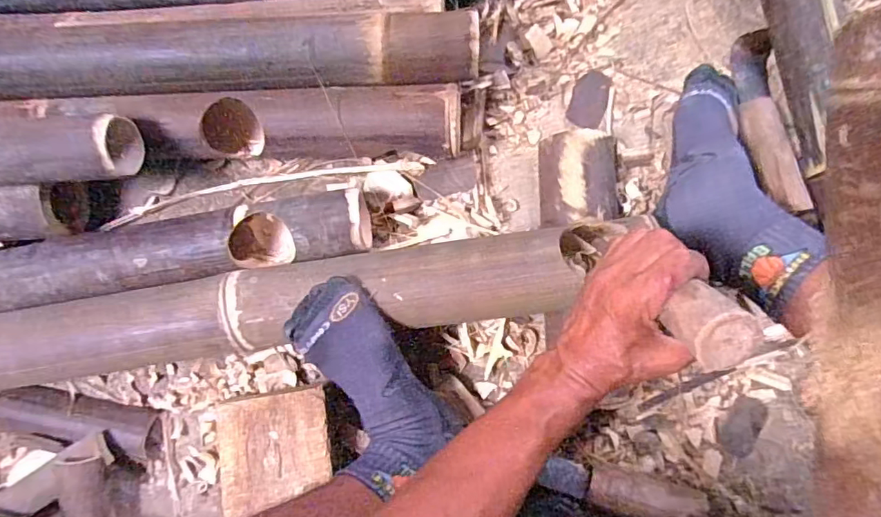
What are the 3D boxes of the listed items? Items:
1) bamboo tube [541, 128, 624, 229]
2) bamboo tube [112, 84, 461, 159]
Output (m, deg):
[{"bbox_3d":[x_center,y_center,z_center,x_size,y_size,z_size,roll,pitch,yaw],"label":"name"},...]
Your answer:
[{"bbox_3d":[0.151,-0.083,0.556,0.086,0.051,0.094,-2,86,3],"label":"bamboo tube"},{"bbox_3d":[-0.150,-0.136,0.549,0.344,0.066,0.063,-3,86,3],"label":"bamboo tube"}]

